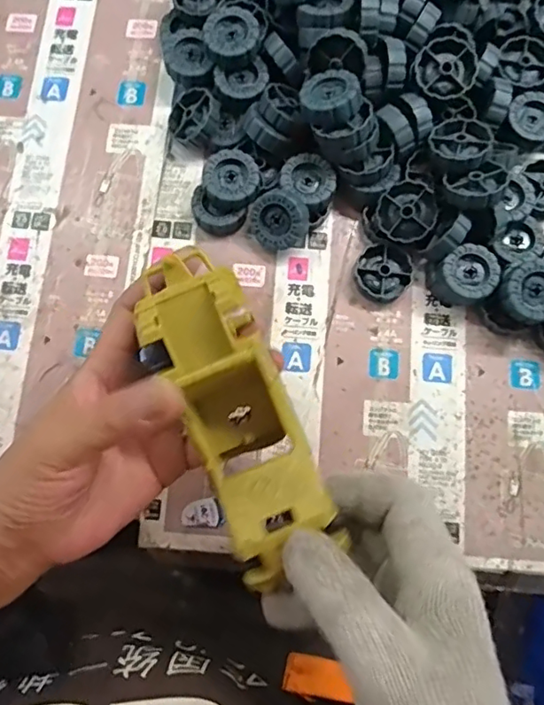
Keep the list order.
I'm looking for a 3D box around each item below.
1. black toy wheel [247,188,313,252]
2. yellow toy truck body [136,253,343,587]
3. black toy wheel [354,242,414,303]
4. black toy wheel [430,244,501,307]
[{"bbox_3d":[0.006,-0.090,0.367,0.038,0.017,0.038,14,116,18],"label":"black toy wheel"},{"bbox_3d":[-0.017,0.029,0.276,0.053,0.049,0.162,-20,98,-3],"label":"yellow toy truck body"},{"bbox_3d":[0.077,-0.053,0.372,0.038,0.010,0.039,0,79,1],"label":"black toy wheel"},{"bbox_3d":[0.130,-0.050,0.366,0.038,0.026,0.036,0,79,1],"label":"black toy wheel"}]

